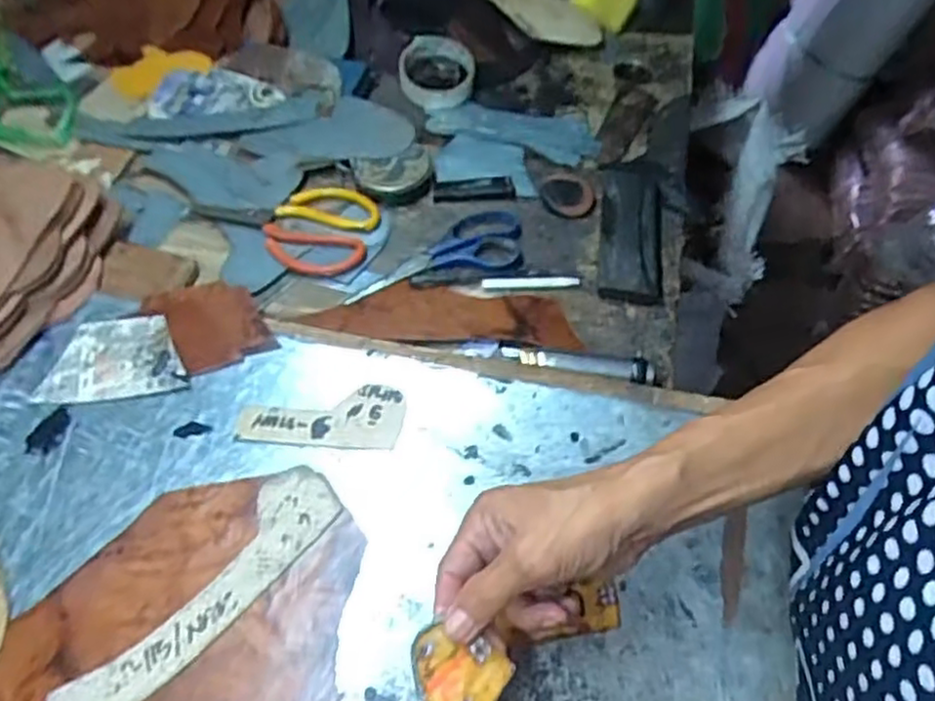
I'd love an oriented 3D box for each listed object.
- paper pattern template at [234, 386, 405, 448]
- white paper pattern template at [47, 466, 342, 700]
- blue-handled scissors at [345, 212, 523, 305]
[{"bbox_3d":[-0.111,0.050,0.536,0.122,0.004,0.048,0,55,2],"label":"paper pattern template"},{"bbox_3d":[-0.170,0.158,0.459,0.054,0.007,0.205,33,63,22],"label":"white paper pattern template"},{"bbox_3d":[-0.030,-0.092,0.657,0.167,0.014,0.075,-10,56,-5],"label":"blue-handled scissors"}]

